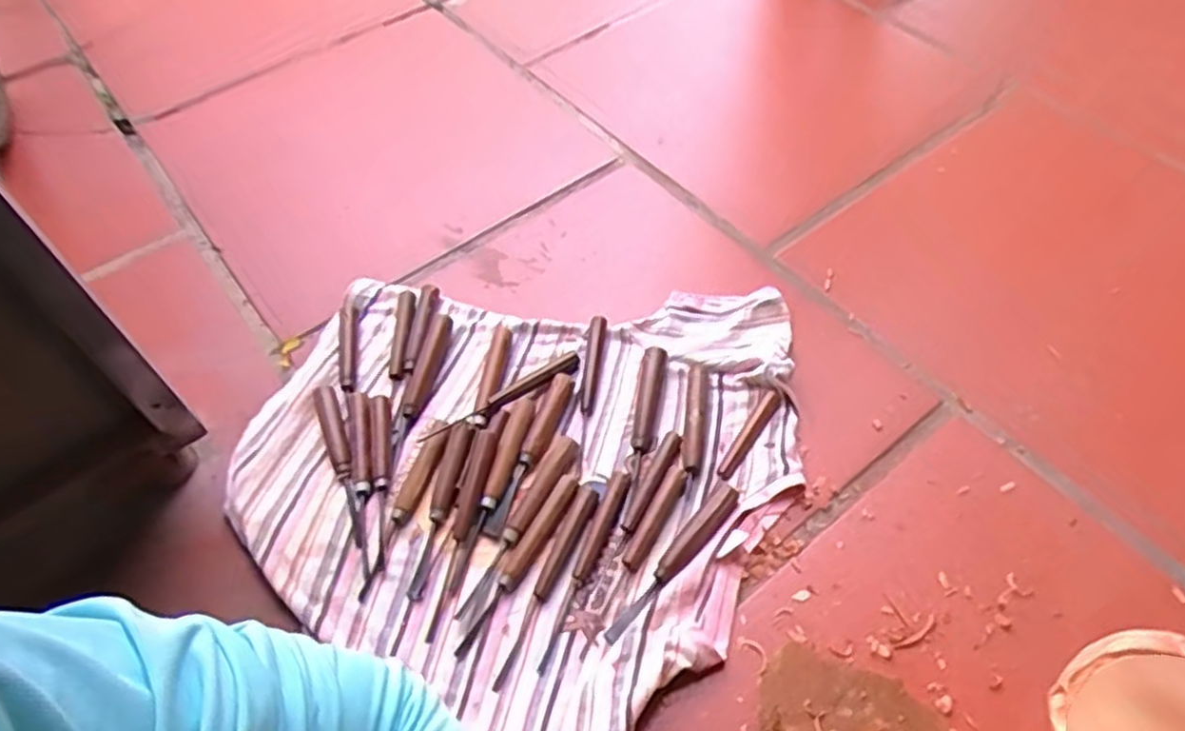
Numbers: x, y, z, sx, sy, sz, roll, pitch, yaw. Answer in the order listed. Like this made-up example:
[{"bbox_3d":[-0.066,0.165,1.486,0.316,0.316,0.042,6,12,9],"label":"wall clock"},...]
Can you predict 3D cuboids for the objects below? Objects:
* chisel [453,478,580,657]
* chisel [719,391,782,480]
[{"bbox_3d":[-0.064,0.172,0.651,0.021,0.014,0.179,25,57,19],"label":"chisel"},{"bbox_3d":[0.151,0.066,0.714,0.017,0.009,0.108,29,59,22],"label":"chisel"}]

